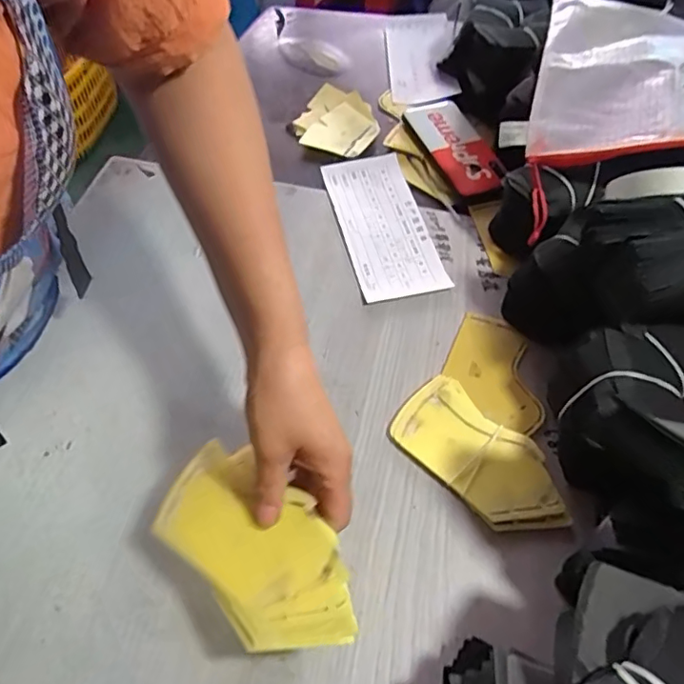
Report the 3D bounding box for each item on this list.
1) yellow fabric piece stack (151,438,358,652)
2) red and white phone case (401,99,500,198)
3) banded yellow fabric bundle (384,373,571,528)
[{"bbox_3d":[-0.060,0.140,0.380,0.163,0.008,0.085,37,78,28],"label":"yellow fabric piece stack"},{"bbox_3d":[0.136,-0.248,0.687,0.073,0.017,0.169,-24,63,-7],"label":"red and white phone case"},{"bbox_3d":[0.117,0.098,0.472,0.078,0.015,0.152,-39,68,-24],"label":"banded yellow fabric bundle"}]

